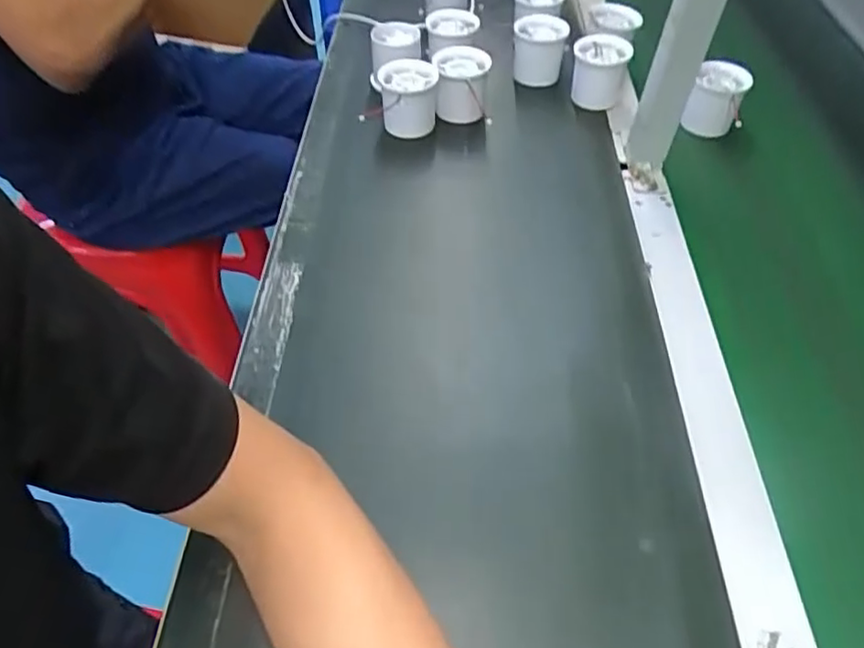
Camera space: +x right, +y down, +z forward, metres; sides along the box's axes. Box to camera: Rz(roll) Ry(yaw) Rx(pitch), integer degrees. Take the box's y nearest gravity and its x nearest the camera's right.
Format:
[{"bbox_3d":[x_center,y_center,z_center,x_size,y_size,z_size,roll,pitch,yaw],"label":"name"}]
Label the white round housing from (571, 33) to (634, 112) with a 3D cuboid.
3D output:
[{"bbox_3d":[0.171,-0.260,0.648,0.053,0.057,0.053,0,50,0],"label":"white round housing"}]

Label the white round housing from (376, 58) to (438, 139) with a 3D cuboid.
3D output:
[{"bbox_3d":[-0.023,-0.216,0.601,0.053,0.055,0.053,0,50,0],"label":"white round housing"}]

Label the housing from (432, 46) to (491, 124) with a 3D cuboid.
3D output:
[{"bbox_3d":[0.028,-0.230,0.615,0.052,0.055,0.055,5,50,4],"label":"housing"}]

